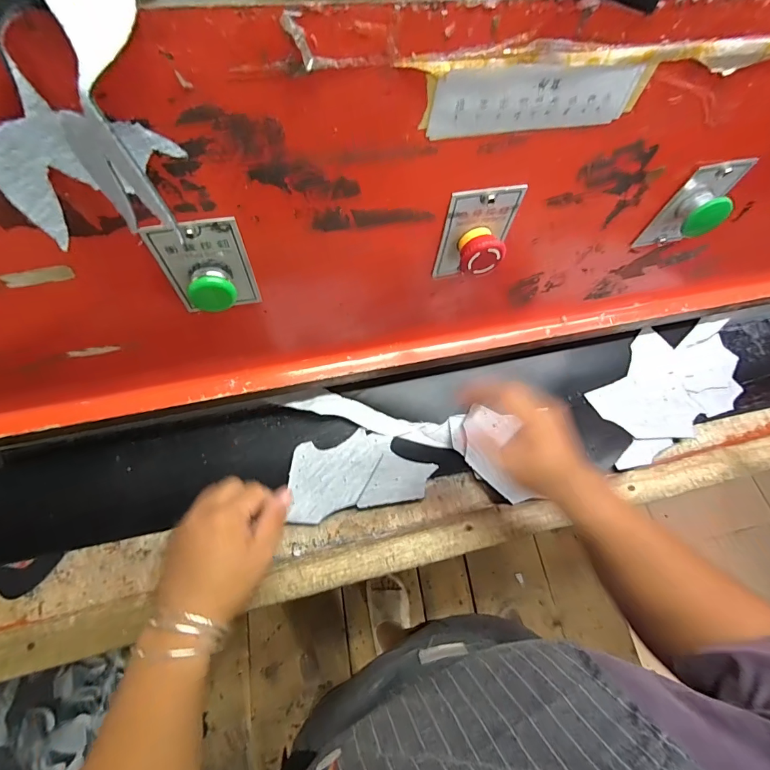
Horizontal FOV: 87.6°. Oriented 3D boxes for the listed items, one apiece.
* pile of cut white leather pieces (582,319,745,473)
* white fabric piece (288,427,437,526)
[{"bbox_3d":[0.403,-0.006,0.569,0.291,0.027,0.139,-28,65,-16],"label":"pile of cut white leather pieces"},{"bbox_3d":[-0.030,0.104,0.491,0.165,0.005,0.101,-9,50,-10],"label":"white fabric piece"}]

